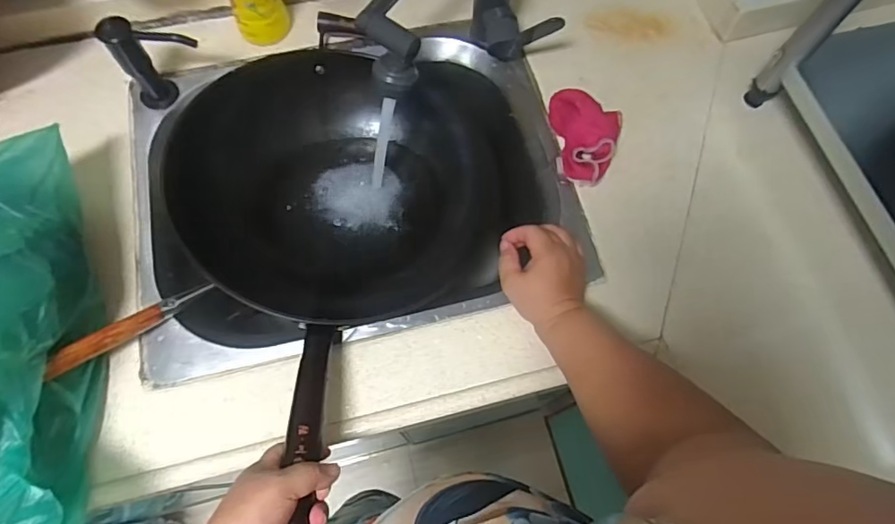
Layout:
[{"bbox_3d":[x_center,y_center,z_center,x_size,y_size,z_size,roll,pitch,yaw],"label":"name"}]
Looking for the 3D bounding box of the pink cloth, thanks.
[{"bbox_3d":[0.164,-0.150,0.633,0.087,0.038,0.108,11,68,3],"label":"pink cloth"}]

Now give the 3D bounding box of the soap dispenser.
[{"bbox_3d":[-0.333,-0.226,0.620,0.098,0.111,0.036,12,68,4],"label":"soap dispenser"}]

